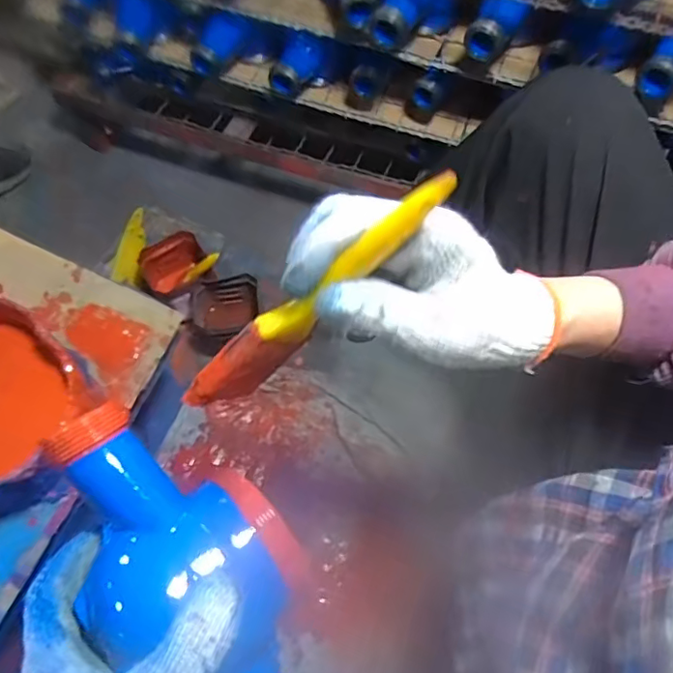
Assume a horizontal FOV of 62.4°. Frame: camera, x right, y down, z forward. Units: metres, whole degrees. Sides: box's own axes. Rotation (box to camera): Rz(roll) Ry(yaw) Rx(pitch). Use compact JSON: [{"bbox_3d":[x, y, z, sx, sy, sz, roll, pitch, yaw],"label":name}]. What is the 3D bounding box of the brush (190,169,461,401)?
[{"bbox_3d":[-0.012,-0.014,0.267,0.173,0.029,0.006,-40,37,25],"label":"brush"}]

